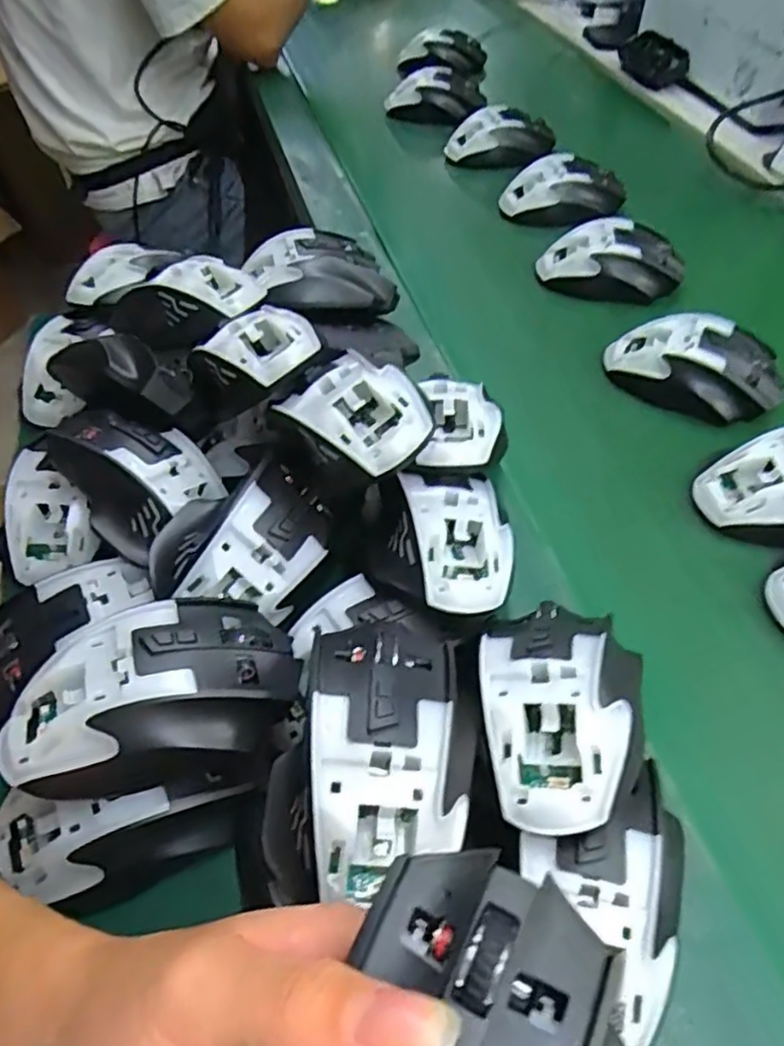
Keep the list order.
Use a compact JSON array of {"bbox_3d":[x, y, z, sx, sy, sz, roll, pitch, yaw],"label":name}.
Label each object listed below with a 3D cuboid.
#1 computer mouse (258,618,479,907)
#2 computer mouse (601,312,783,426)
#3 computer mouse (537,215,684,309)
[{"bbox_3d":[-0.008,0.082,0.251,0.072,0.035,0.099,5,51,4],"label":"computer mouse"},{"bbox_3d":[0.208,-0.109,0.458,0.117,0.037,0.069,11,51,9],"label":"computer mouse"},{"bbox_3d":[0.178,-0.213,0.541,0.103,0.041,0.061,-8,51,-7],"label":"computer mouse"}]

